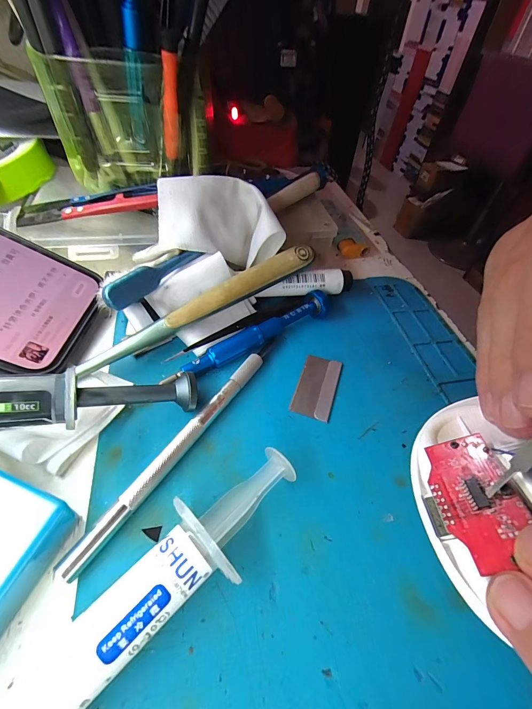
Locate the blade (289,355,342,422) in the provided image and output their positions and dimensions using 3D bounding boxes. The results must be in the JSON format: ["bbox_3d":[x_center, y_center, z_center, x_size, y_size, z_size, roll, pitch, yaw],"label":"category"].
[{"bbox_3d":[0.026,0.015,0.163,0.018,0.004,0.038,17,49,11],"label":"blade"}]

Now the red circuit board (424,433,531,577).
[{"bbox_3d":[0.068,0.047,0.106,0.023,0.004,0.042,-24,34,18],"label":"red circuit board"}]

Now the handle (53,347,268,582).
[{"bbox_3d":[-0.035,0.036,0.133,0.006,0.006,0.110,28,52,19],"label":"handle"}]

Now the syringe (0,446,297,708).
[{"bbox_3d":[-0.039,0.074,0.093,0.126,0.022,0.025,-30,57,-27],"label":"syringe"}]

